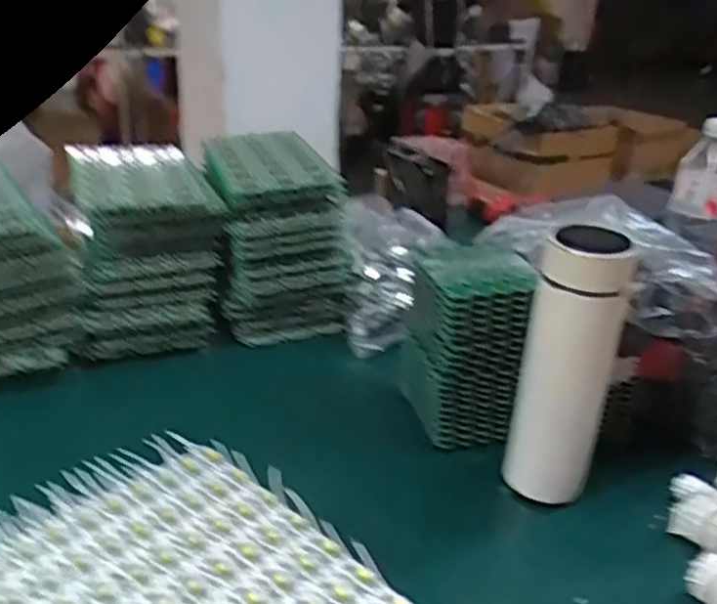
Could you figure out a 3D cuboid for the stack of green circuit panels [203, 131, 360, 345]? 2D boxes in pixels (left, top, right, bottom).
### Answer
[{"bbox_3d":[-0.098,-0.084,0.849,0.149,0.185,0.186,-5,27,-16],"label":"stack of green circuit panels"}]

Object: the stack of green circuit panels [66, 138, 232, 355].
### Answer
[{"bbox_3d":[-0.249,-0.068,0.793,0.145,0.174,0.198,-10,29,-25],"label":"stack of green circuit panels"}]

